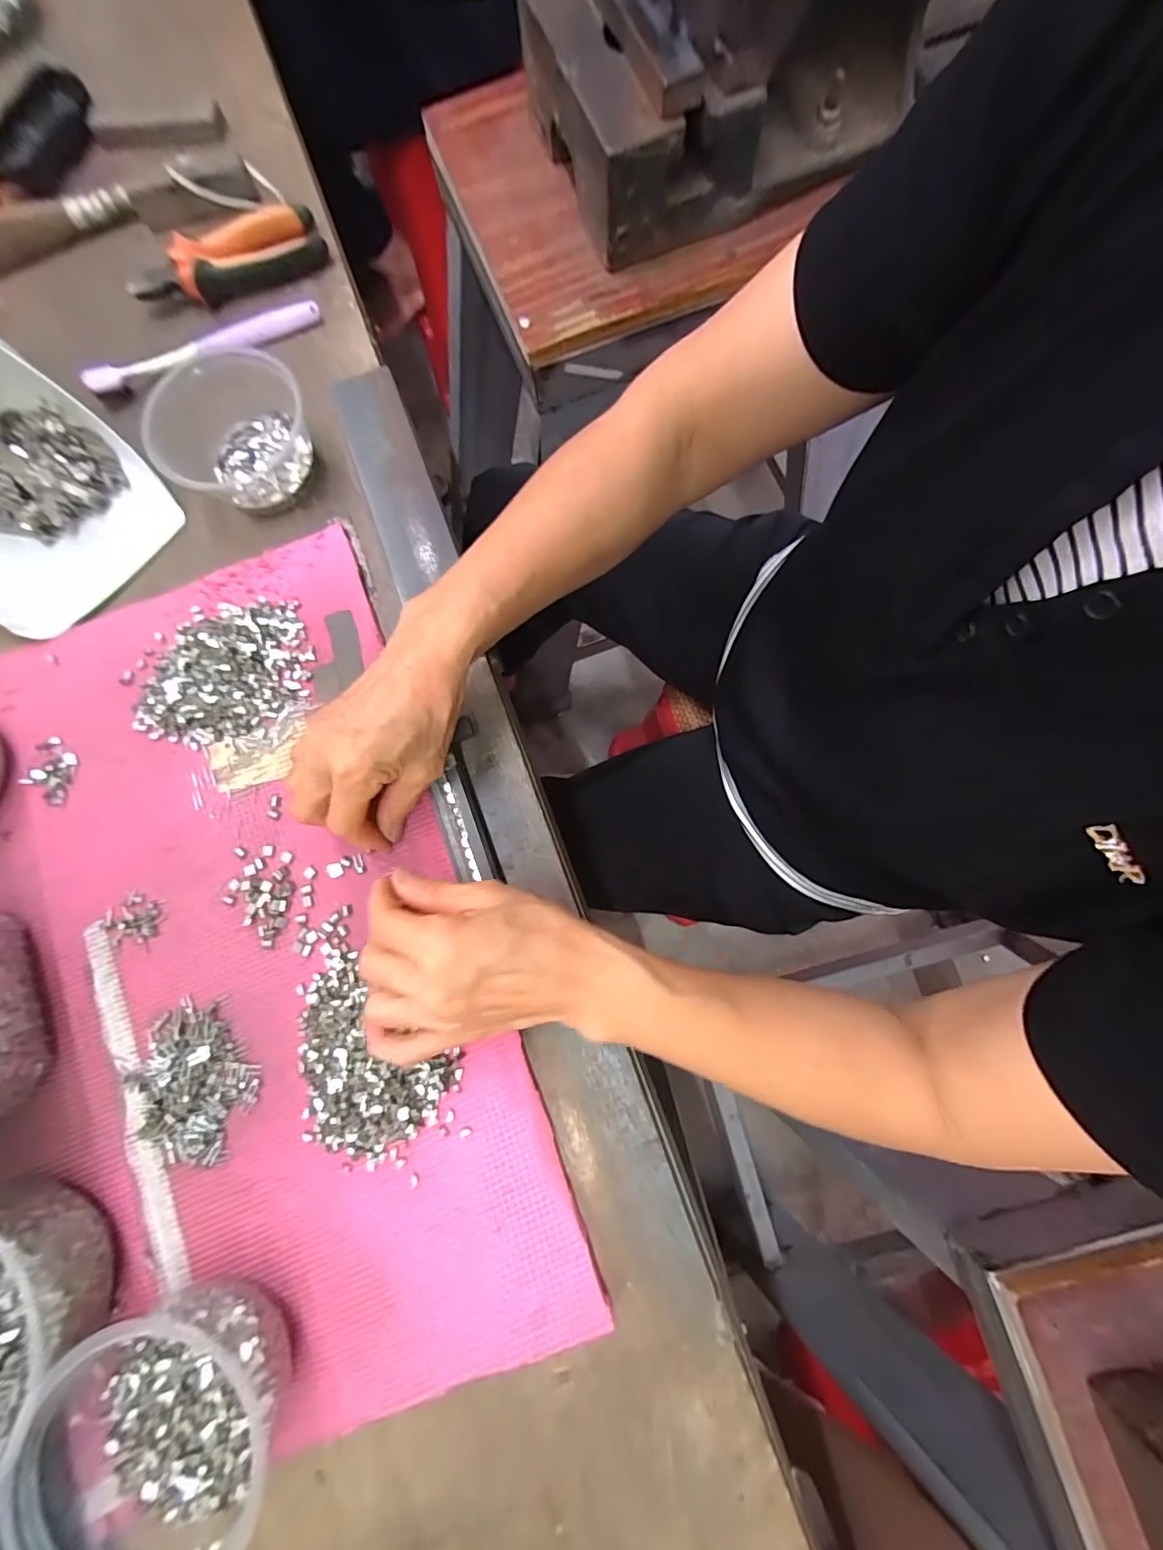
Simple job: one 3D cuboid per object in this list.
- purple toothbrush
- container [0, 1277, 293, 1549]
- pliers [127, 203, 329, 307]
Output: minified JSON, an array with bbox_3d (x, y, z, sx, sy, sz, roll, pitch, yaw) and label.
[{"bbox_3d":[-0.295,-0.334,0.410,0.184,0.013,0.022,-25,79,-1],"label":"purple toothbrush"},{"bbox_3d":[-0.200,0.320,0.263,0.113,0.066,0.097,37,84,9],"label":"container"},{"bbox_3d":[-0.285,-0.415,0.422,0.151,0.028,0.053,-23,79,-1],"label":"pliers"}]

